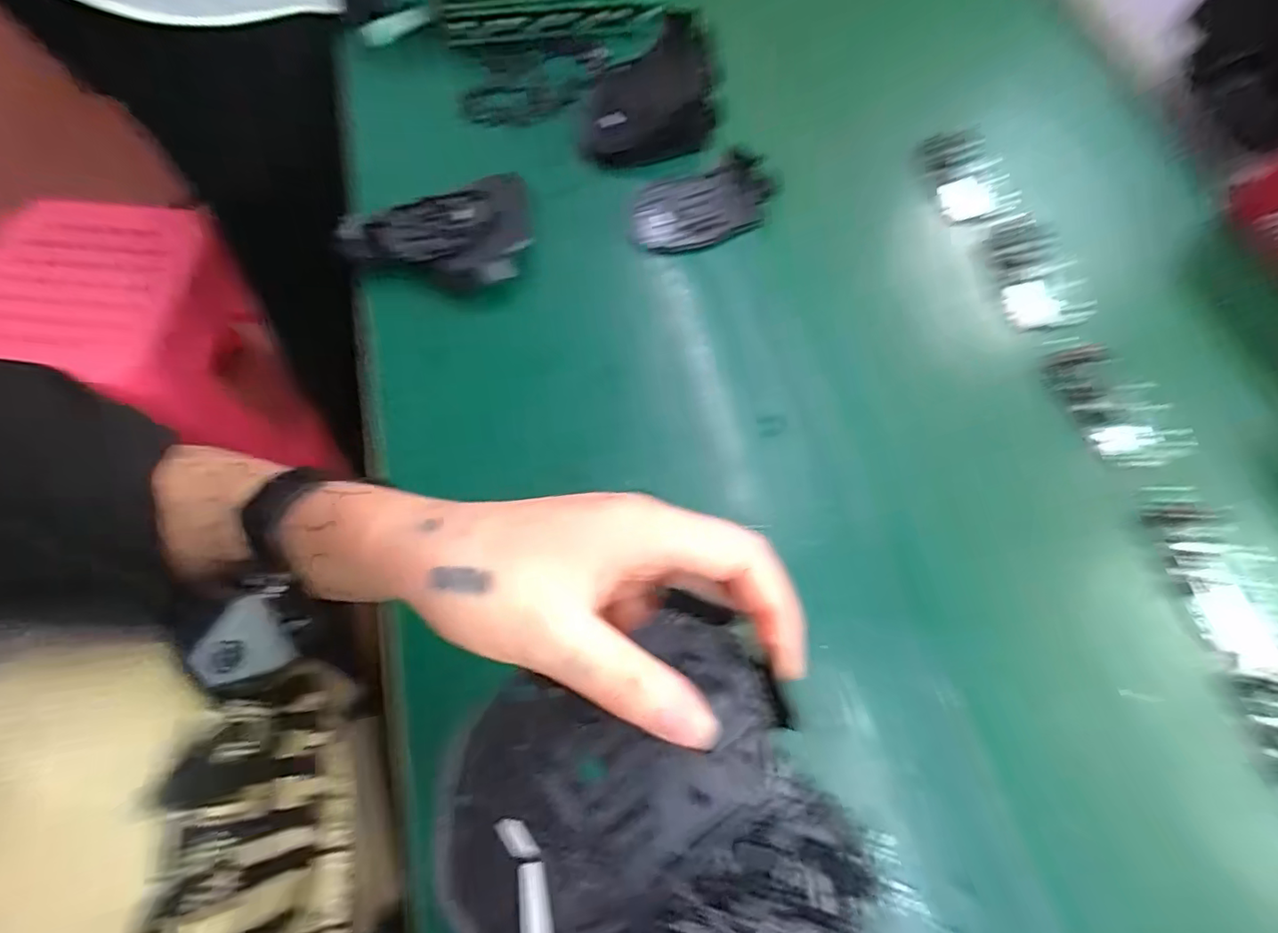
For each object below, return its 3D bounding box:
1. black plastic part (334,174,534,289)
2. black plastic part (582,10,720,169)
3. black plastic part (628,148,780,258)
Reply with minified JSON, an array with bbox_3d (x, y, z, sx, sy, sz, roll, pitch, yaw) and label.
[{"bbox_3d":[-0.151,-0.169,0.411,0.142,0.029,0.100,-12,69,-6],"label":"black plastic part"},{"bbox_3d":[0.011,-0.293,0.436,0.109,0.058,0.093,-5,68,-3],"label":"black plastic part"},{"bbox_3d":[0.053,-0.202,0.425,0.126,0.014,0.070,-20,70,-9],"label":"black plastic part"}]

